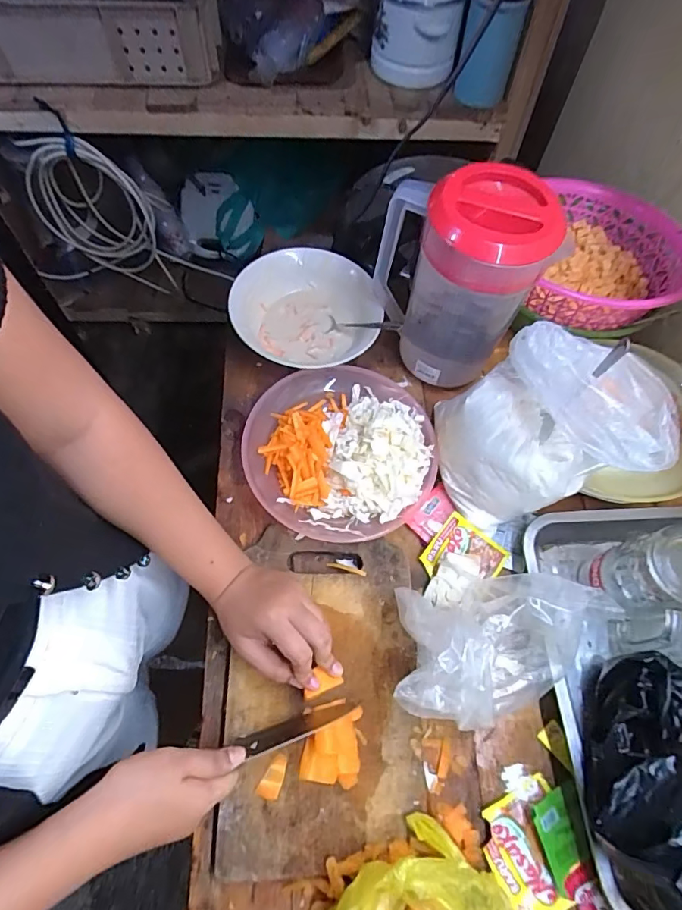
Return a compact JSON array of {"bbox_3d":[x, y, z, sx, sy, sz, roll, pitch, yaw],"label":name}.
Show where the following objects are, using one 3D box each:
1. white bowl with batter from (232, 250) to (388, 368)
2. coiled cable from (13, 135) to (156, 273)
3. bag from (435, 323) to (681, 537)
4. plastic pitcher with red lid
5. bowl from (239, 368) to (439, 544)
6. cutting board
[{"bbox_3d":[-0.043,-0.173,0.615,0.178,0.063,0.172,1,65,-2],"label":"white bowl with batter"},{"bbox_3d":[-0.561,-0.586,1.119,0.321,0.281,0.091,33,50,-29],"label":"coiled cable"},{"bbox_3d":[0.197,-0.021,0.471,0.161,0.188,0.124,0,65,-3],"label":"bag"},{"bbox_3d":[0.119,-0.180,0.541,0.158,0.229,0.110,7,65,1],"label":"plastic pitcher with red lid"},{"bbox_3d":[0.002,-0.006,0.550,0.216,0.048,0.205,1,65,-2],"label":"bowl"},{"bbox_3d":[-0.016,0.218,0.457,0.174,0.013,0.283,1,65,-2],"label":"cutting board"}]

